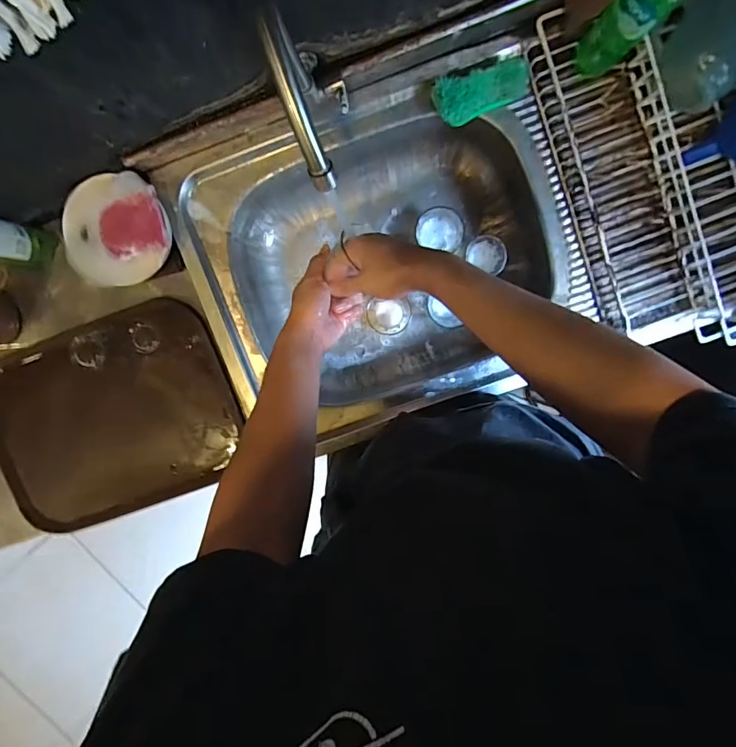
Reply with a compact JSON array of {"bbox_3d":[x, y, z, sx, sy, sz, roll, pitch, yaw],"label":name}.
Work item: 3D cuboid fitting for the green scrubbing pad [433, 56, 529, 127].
[{"bbox_3d":[0.159,-0.381,0.597,0.135,0.023,0.056,-15,98,3],"label":"green scrubbing pad"}]

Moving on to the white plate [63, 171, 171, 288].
[{"bbox_3d":[-0.358,-0.196,0.618,0.137,0.025,0.142,-1,111,-4],"label":"white plate"}]

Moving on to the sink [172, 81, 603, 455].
[{"bbox_3d":[0.038,-0.168,0.719,0.530,0.143,0.433,-20,97,4],"label":"sink"}]

